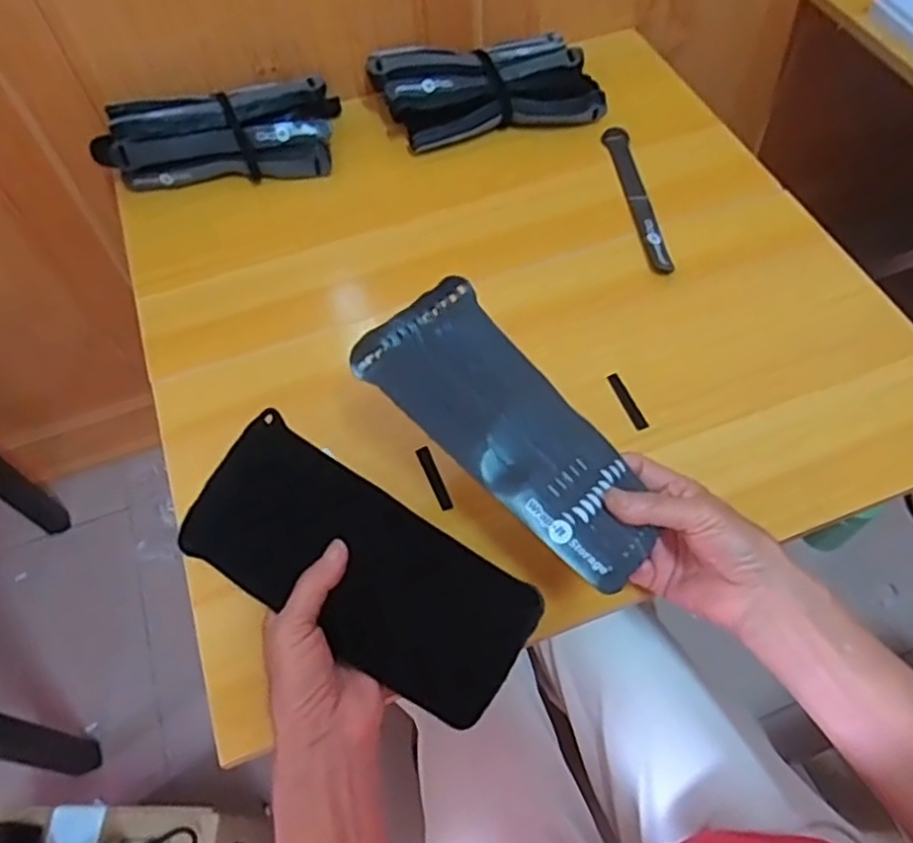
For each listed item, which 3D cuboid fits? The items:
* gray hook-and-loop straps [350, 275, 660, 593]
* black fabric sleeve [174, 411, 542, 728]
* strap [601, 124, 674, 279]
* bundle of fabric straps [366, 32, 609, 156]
[{"bbox_3d":[0.036,0.005,0.412,0.085,0.010,0.197,-39,80,-29],"label":"gray hook-and-loop straps"},{"bbox_3d":[-0.055,0.081,0.390,0.198,0.012,0.086,30,81,8],"label":"black fabric sleeve"},{"bbox_3d":[0.170,-0.214,0.662,0.022,0.009,0.194,-6,59,-1],"label":"strap"},{"bbox_3d":[0.031,-0.336,0.709,0.221,0.058,0.093,-8,59,-2],"label":"bundle of fabric straps"}]

